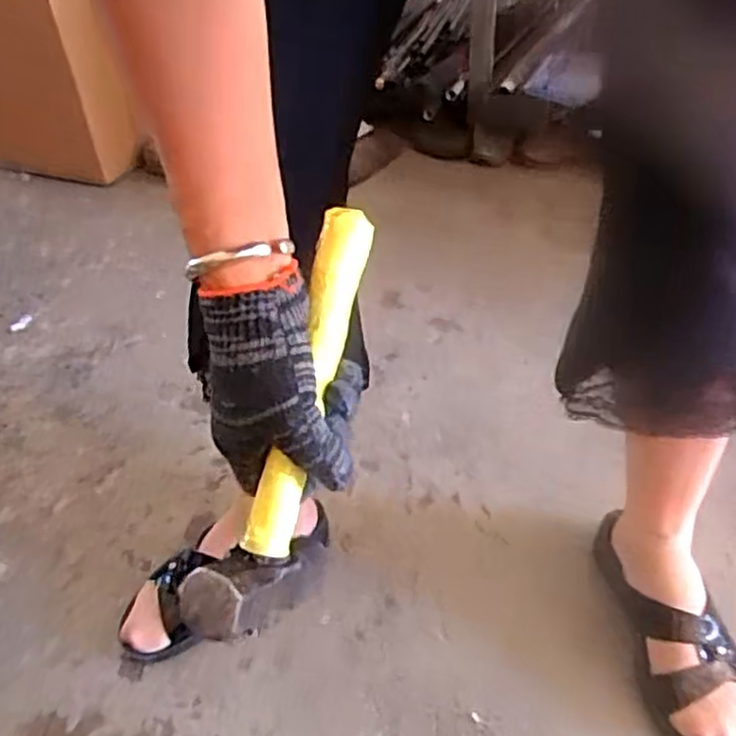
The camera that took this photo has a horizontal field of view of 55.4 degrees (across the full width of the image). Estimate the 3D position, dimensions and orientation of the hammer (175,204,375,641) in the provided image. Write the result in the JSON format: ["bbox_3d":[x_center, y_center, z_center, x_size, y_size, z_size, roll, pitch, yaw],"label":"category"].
[{"bbox_3d":[-0.036,0.029,0.401,0.043,0.087,0.236,12,82,17],"label":"hammer"}]

